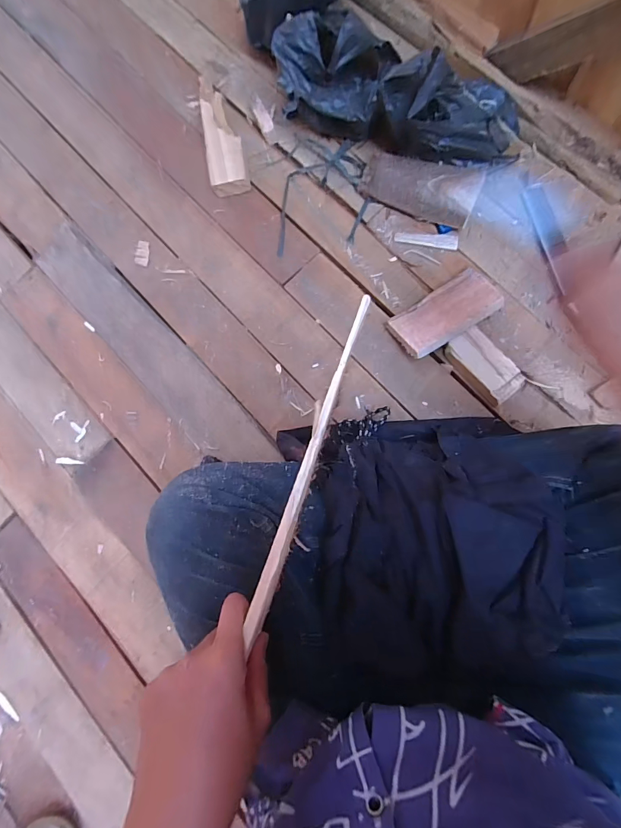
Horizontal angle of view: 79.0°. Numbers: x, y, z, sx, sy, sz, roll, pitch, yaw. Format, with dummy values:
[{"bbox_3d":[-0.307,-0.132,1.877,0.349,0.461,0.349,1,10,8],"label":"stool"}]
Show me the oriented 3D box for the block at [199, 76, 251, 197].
[{"bbox_3d":[-0.148,-0.483,0.635,0.064,0.040,0.231,-9,83,3],"label":"block"}]

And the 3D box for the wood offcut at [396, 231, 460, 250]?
[{"bbox_3d":[0.181,-0.271,0.588,0.094,0.006,0.027,5,84,4],"label":"wood offcut"}]

